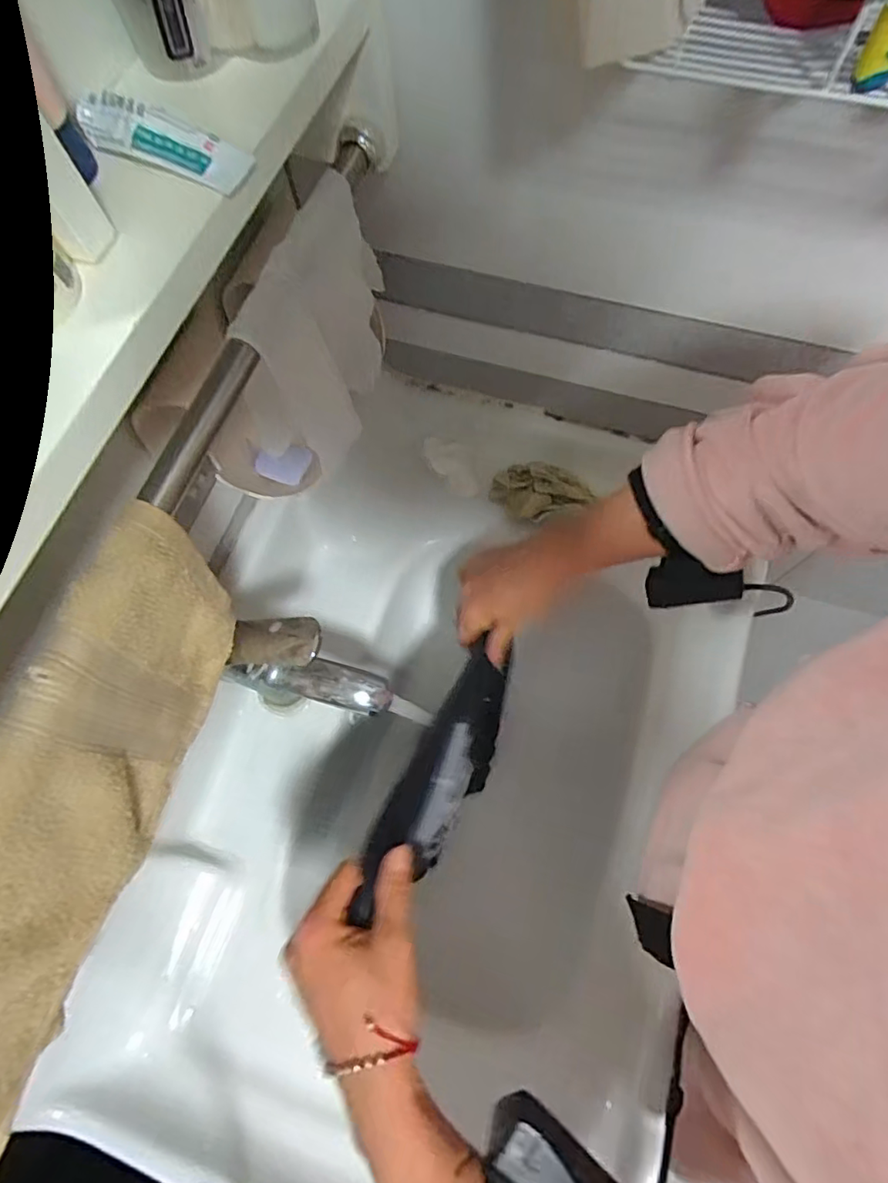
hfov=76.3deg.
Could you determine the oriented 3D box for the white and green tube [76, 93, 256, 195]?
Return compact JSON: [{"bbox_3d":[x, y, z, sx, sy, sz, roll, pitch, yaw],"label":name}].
[{"bbox_3d":[-0.126,-0.198,0.249,0.082,0.006,0.022,23,92,5],"label":"white and green tube"}]

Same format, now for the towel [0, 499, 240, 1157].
[{"bbox_3d":[-0.192,0.129,0.281,0.032,0.134,0.325,17,71,8],"label":"towel"}]

